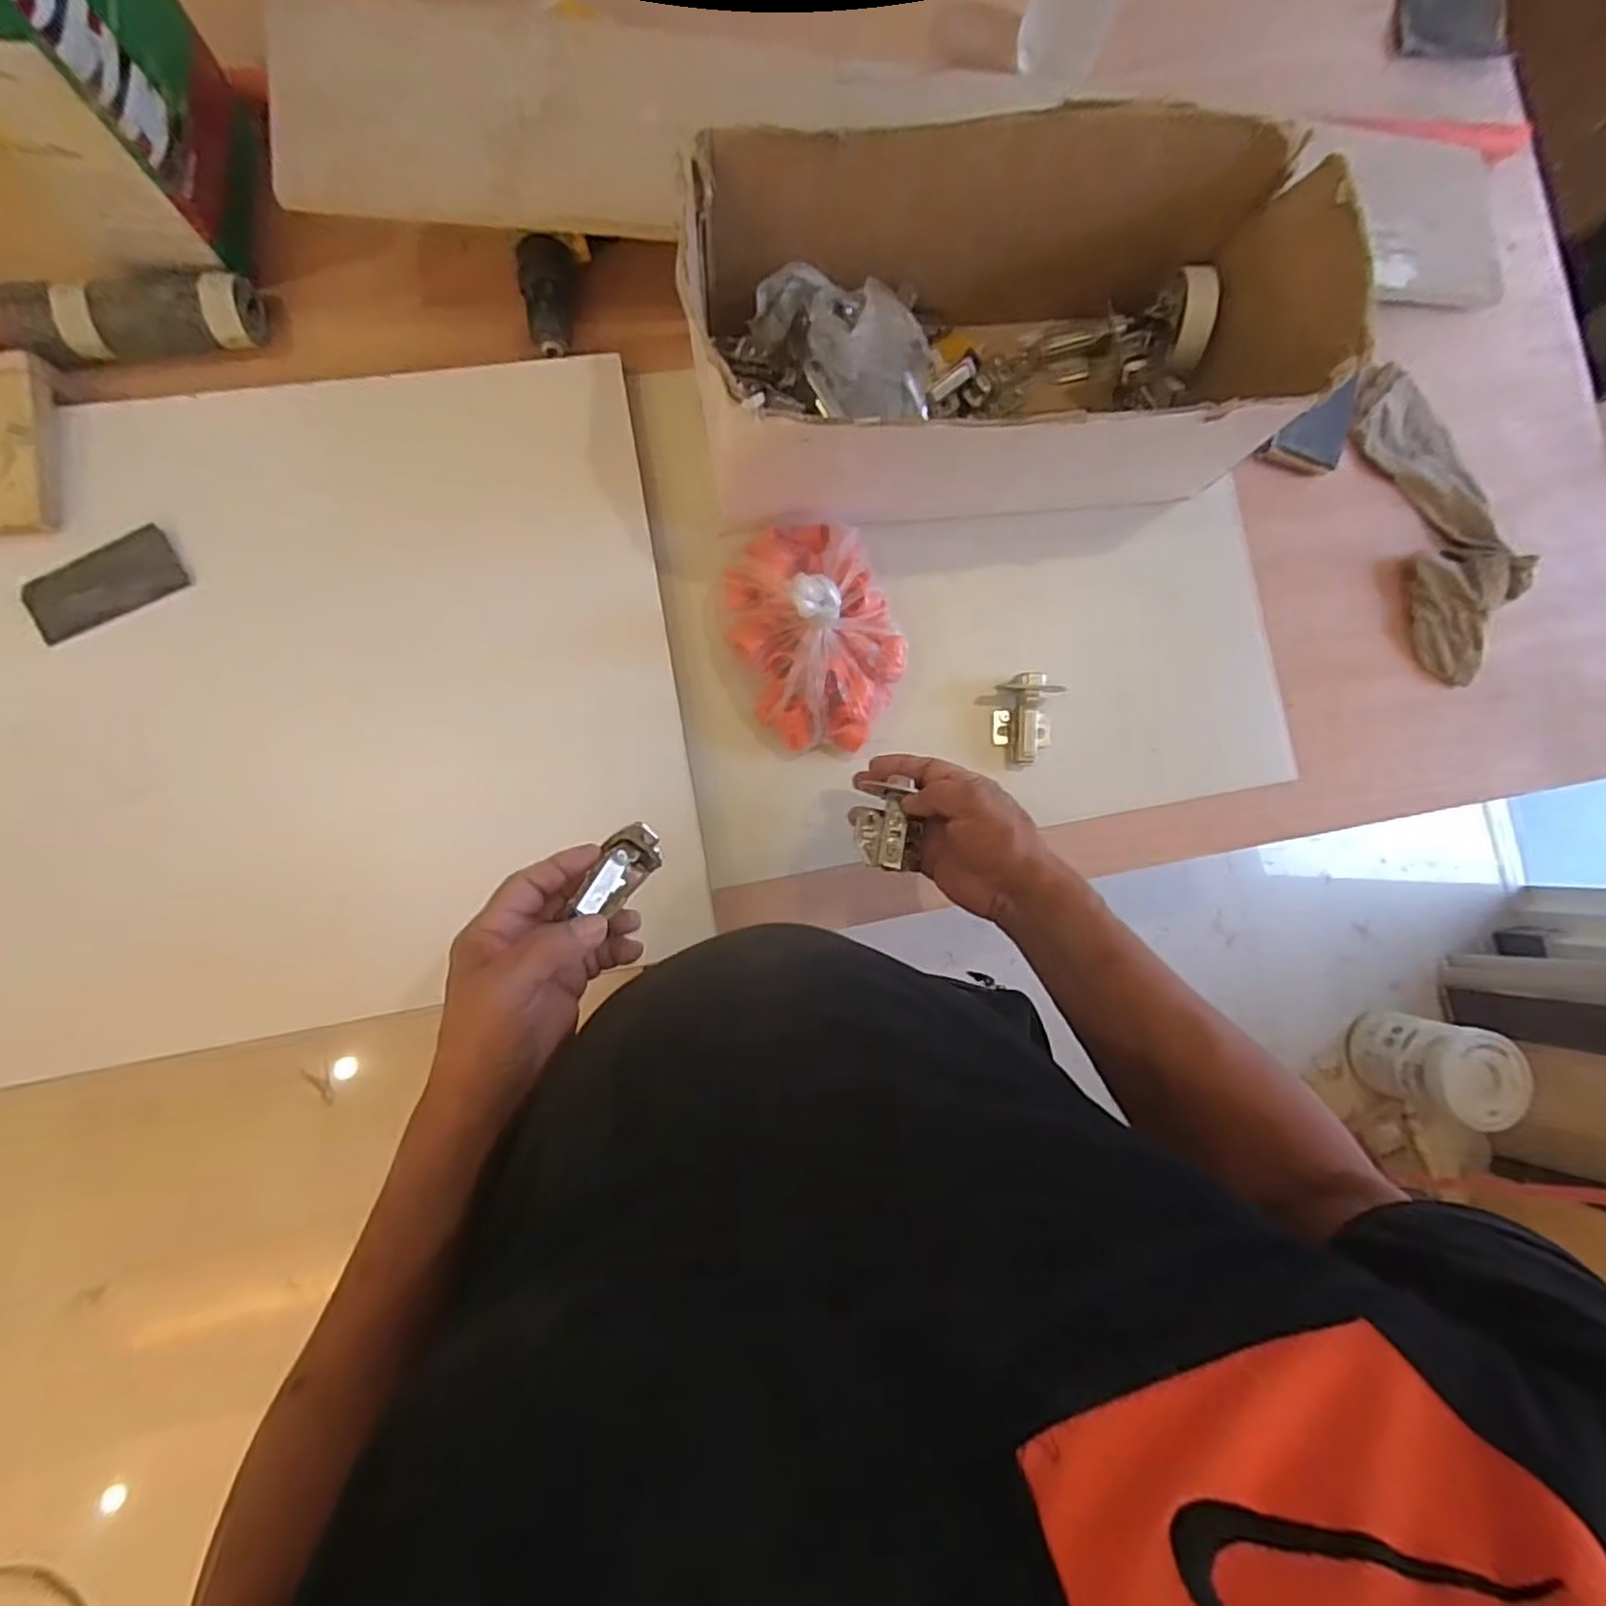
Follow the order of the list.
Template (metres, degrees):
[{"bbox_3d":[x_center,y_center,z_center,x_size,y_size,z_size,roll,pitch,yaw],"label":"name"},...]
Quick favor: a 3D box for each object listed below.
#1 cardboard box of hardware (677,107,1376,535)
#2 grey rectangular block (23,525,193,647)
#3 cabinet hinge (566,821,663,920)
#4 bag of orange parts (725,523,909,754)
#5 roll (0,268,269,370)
[{"bbox_3d":[0.150,-0.359,0.556,0.477,0.165,0.218,-6,86,-6],"label":"cardboard box of hardware"},{"bbox_3d":[-0.541,-0.168,0.549,0.113,0.007,0.046,-27,112,-6],"label":"grey rectangular block"},{"bbox_3d":[-0.117,0.045,0.437,0.034,0.039,0.063,37,53,-4],"label":"cabinet hinge"},{"bbox_3d":[0.011,-0.140,0.580,0.135,0.095,0.194,-23,88,-7],"label":"bag of orange parts"},{"bbox_3d":[-0.568,-0.382,0.563,0.249,0.042,0.062,-6,86,-6],"label":"roll"}]

